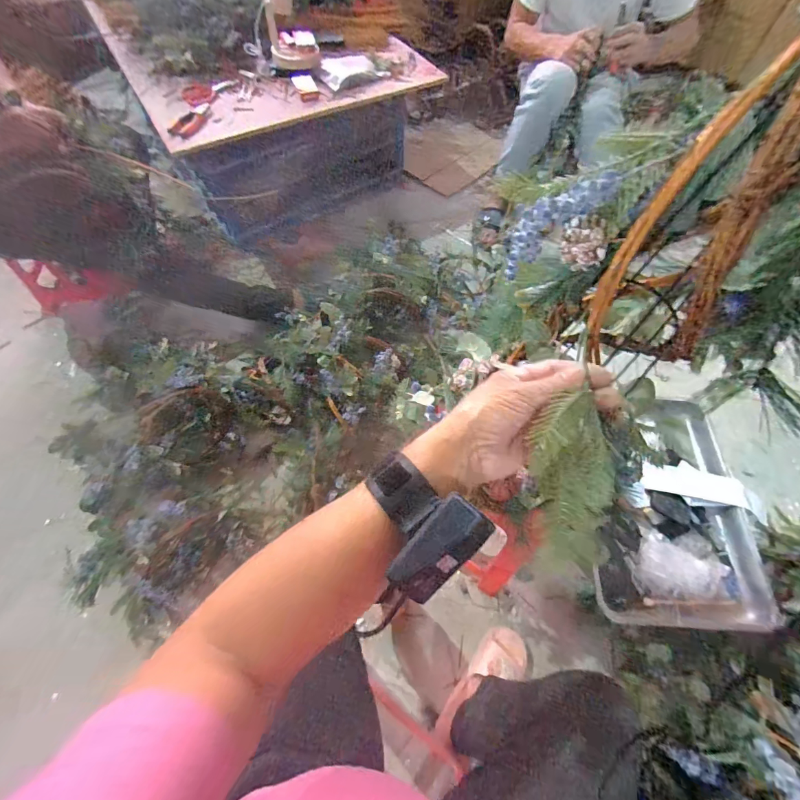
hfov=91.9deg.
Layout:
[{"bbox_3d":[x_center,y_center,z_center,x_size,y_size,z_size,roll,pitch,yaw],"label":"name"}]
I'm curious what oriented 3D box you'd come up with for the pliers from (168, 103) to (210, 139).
[{"bbox_3d":[-0.585,-0.803,1.097,0.081,0.023,0.176,9,62,4],"label":"pliers"}]

